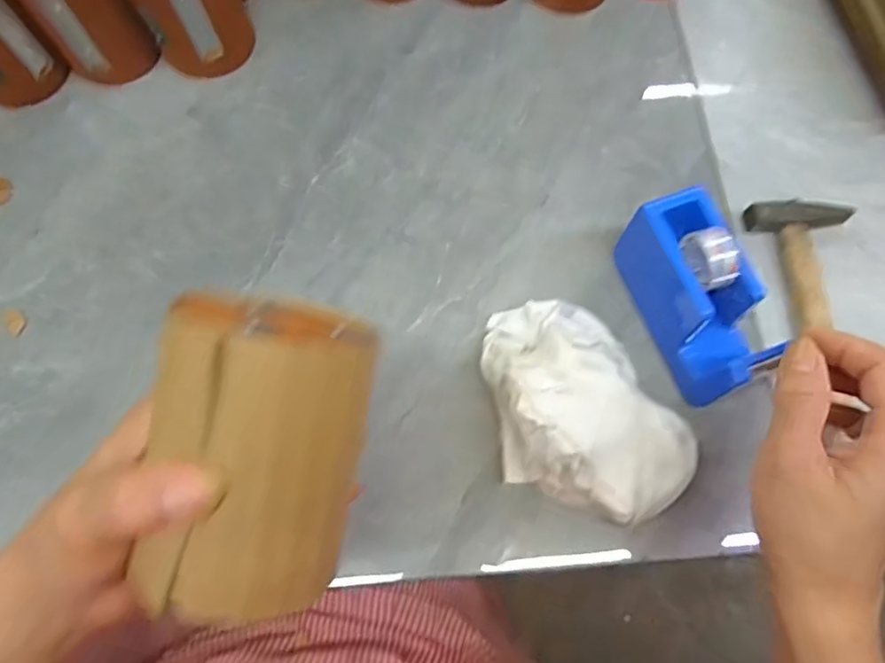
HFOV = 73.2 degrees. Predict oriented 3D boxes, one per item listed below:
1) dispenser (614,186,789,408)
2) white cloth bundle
[{"bbox_3d":[0.162,-0.024,0.384,0.052,0.068,0.115,-25,72,-9],"label":"dispenser"},{"bbox_3d":[0.084,0.048,0.387,0.113,0.048,0.160,-27,74,-8],"label":"white cloth bundle"}]

